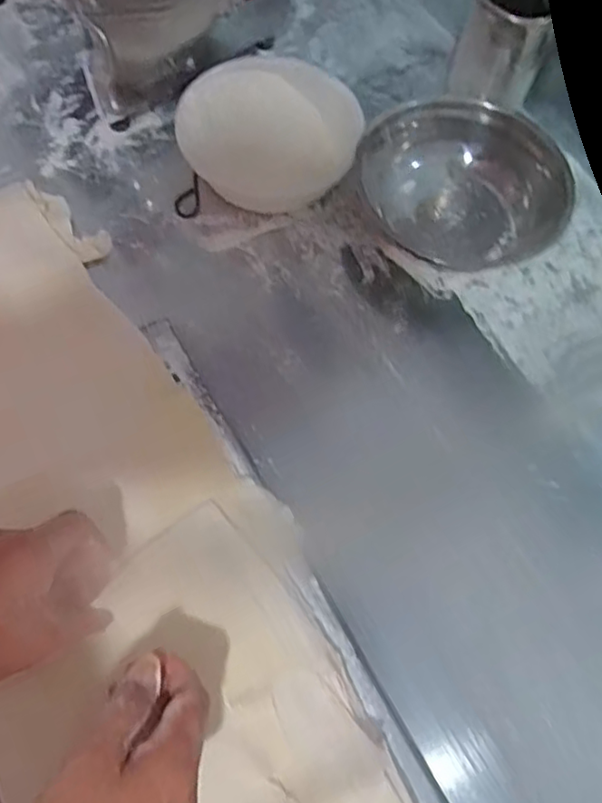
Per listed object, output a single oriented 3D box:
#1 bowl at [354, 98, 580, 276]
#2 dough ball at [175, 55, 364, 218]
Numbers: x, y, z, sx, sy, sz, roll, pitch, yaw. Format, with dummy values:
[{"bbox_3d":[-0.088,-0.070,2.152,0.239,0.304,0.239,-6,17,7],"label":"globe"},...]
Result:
[{"bbox_3d":[0.165,-0.237,0.648,0.178,0.084,0.184,-11,68,-7],"label":"bowl"},{"bbox_3d":[-0.033,-0.290,0.672,0.194,0.060,0.173,2,67,-2],"label":"dough ball"}]

